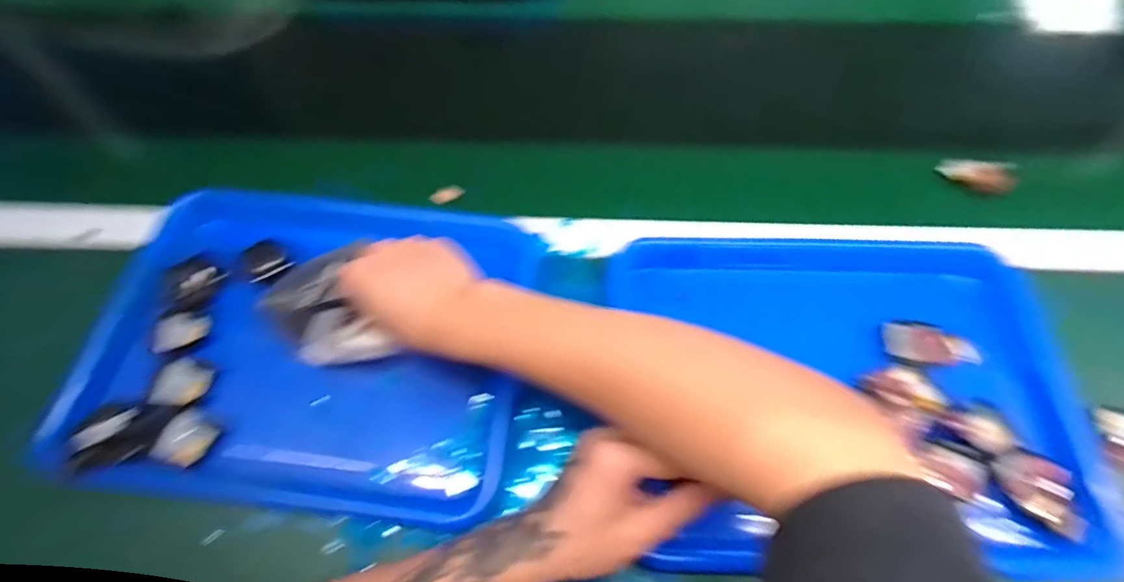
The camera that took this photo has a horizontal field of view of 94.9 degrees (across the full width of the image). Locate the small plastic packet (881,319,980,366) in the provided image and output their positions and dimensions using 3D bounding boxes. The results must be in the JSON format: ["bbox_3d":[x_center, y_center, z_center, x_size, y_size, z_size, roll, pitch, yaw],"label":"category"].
[{"bbox_3d":[0.291,0.041,0.407,0.067,0.004,0.036,2,65,5],"label":"small plastic packet"}]

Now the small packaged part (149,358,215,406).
[{"bbox_3d":[-0.303,0.072,0.412,0.044,0.010,0.039,-3,64,2],"label":"small packaged part"}]

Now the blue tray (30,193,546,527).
[{"bbox_3d":[-0.203,0.033,0.424,0.347,0.031,0.267,4,65,6],"label":"blue tray"}]

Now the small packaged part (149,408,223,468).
[{"bbox_3d":[-0.287,0.112,0.392,0.041,0.010,0.038,28,69,16],"label":"small packaged part"}]

